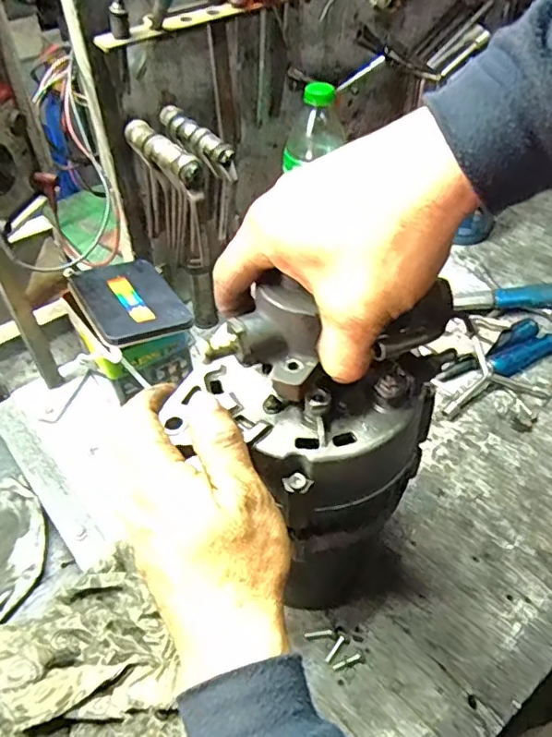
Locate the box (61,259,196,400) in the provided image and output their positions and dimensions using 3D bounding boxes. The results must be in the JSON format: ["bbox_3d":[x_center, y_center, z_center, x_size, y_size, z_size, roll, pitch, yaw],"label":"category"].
[{"bbox_3d":[-0.156,-0.049,0.612,0.108,0.072,0.139,-23,50,-20],"label":"box"}]

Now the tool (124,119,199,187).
[{"bbox_3d":[-0.110,-0.209,0.551,0.019,0.026,0.115,-30,52,-25],"label":"tool"}]

